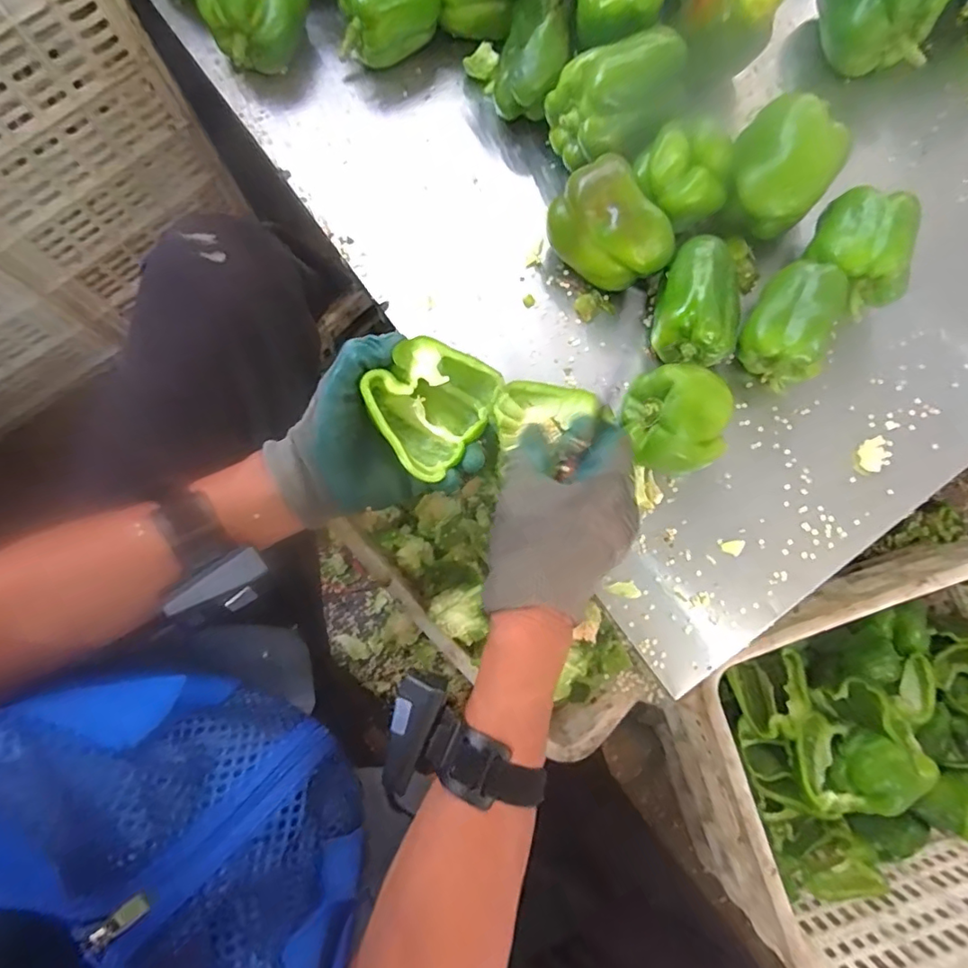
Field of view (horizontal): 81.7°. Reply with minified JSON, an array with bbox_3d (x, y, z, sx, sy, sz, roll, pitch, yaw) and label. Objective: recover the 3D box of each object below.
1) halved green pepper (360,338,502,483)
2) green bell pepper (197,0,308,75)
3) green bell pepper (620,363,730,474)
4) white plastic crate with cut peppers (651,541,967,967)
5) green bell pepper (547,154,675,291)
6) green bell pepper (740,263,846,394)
[{"bbox_3d":[-0.040,-0.063,0.438,0.085,0.048,0.098,42,82,6],"label":"halved green pepper"},{"bbox_3d":[-0.209,-0.444,0.532,0.067,0.078,0.098,45,82,7],"label":"green bell pepper"},{"bbox_3d":[0.161,-0.051,0.470,0.080,0.066,0.077,0,80,-1],"label":"green bell pepper"},{"bbox_3d":[0.500,0.285,0.661,0.514,0.250,0.346,-18,80,-2],"label":"white plastic crate with cut peppers"},{"bbox_3d":[0.111,-0.221,0.490,0.071,0.066,0.107,-42,83,-7],"label":"green bell pepper"},{"bbox_3d":[0.269,-0.137,0.483,0.077,0.063,0.093,37,81,6],"label":"green bell pepper"}]

